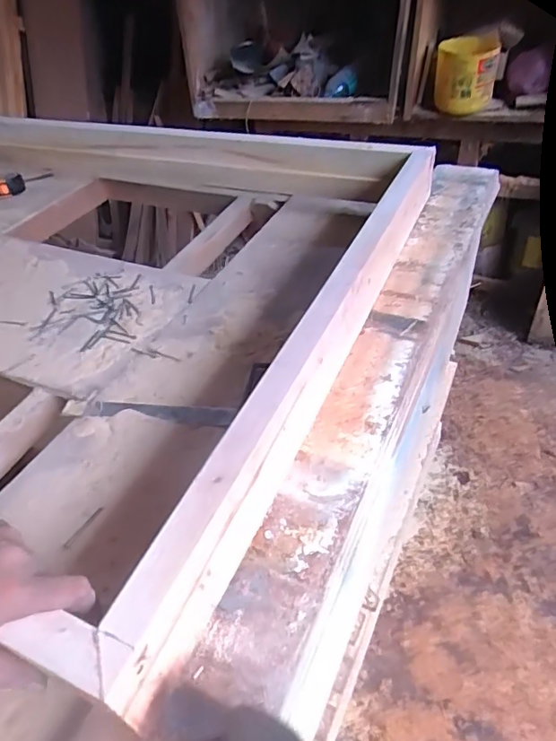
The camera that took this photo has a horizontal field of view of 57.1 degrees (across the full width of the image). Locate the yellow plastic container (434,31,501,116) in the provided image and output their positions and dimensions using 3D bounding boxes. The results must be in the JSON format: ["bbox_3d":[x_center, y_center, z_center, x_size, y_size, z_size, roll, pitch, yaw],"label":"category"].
[{"bbox_3d":[0.544,-0.862,1.497,0.172,0.162,0.143,6,43,15],"label":"yellow plastic container"}]

